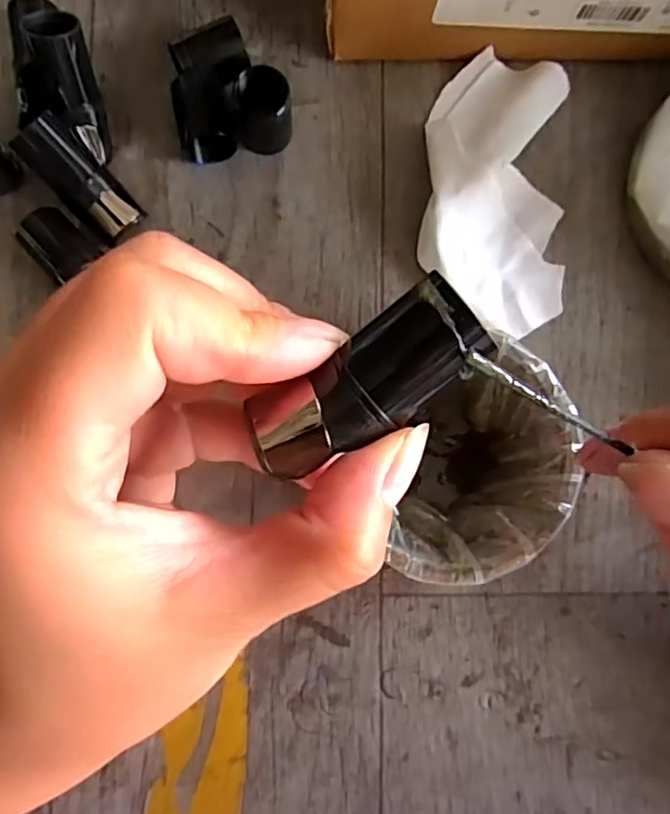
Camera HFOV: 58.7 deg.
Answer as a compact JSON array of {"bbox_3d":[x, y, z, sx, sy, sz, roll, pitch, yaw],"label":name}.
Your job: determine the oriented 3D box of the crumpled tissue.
[{"bbox_3d":[0.068,-0.092,0.251,0.060,0.020,0.117,1,84,-3],"label":"crumpled tissue"}]

